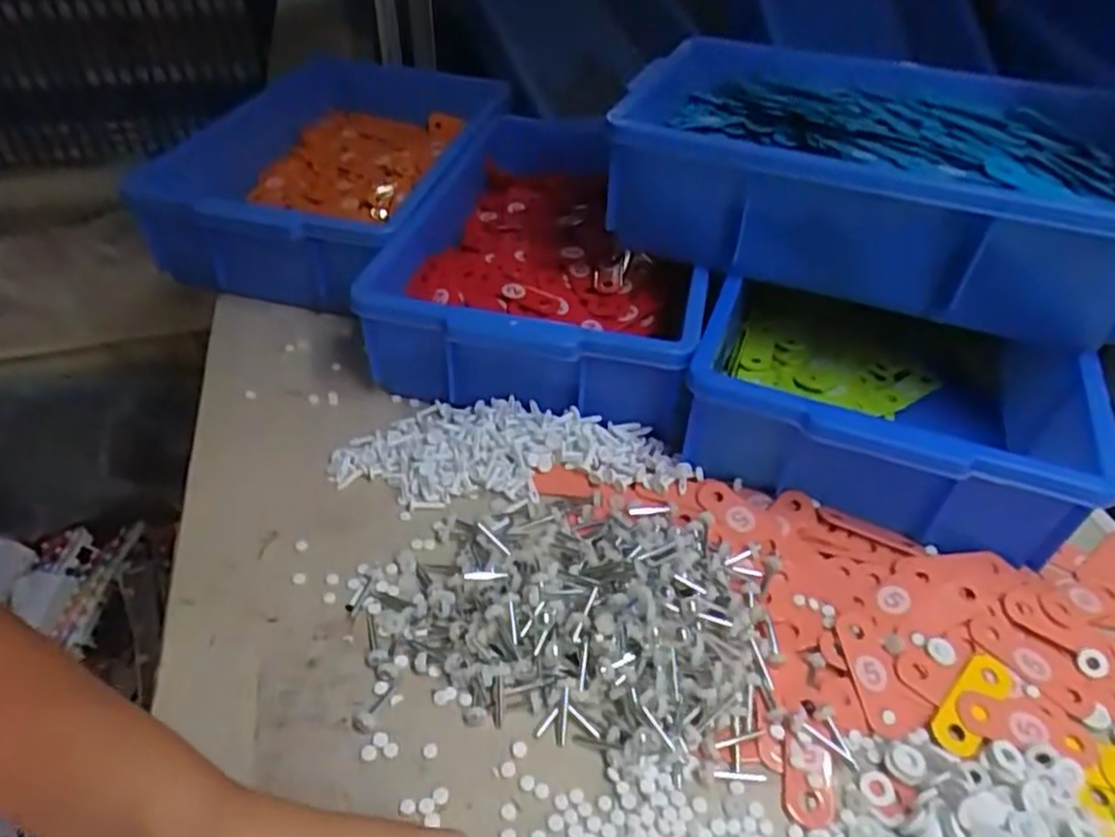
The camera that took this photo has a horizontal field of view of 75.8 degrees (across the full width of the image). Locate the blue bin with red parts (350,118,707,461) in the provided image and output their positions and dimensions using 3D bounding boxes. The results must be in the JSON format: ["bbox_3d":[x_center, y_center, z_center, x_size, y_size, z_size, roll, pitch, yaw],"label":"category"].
[{"bbox_3d":[-0.005,-0.136,0.608,0.246,0.092,0.322,9,44,7],"label":"blue bin with red parts"}]

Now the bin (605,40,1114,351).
[{"bbox_3d":[0.237,-0.190,0.547,0.355,0.099,0.253,15,45,14],"label":"bin"}]

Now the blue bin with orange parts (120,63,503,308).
[{"bbox_3d":[-0.210,-0.243,0.711,0.243,0.105,0.350,6,44,4],"label":"blue bin with orange parts"}]

